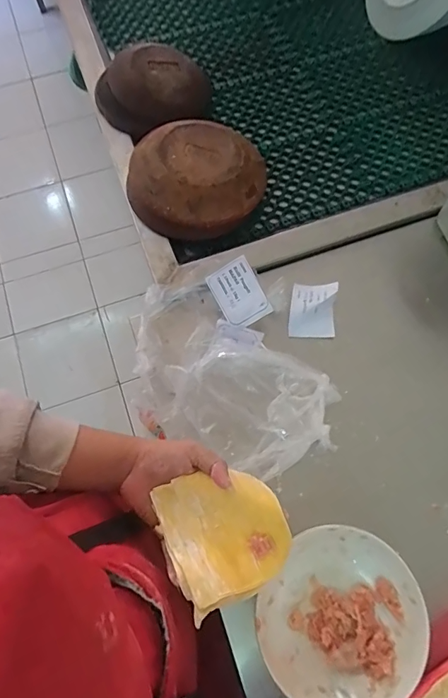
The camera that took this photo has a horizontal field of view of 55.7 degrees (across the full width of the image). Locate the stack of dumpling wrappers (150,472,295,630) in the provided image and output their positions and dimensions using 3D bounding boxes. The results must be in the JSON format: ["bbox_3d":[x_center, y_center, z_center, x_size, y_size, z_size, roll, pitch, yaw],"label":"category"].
[{"bbox_3d":[-0.001,0.177,0.412,0.117,0.035,0.117,-24,72,-7],"label":"stack of dumpling wrappers"}]

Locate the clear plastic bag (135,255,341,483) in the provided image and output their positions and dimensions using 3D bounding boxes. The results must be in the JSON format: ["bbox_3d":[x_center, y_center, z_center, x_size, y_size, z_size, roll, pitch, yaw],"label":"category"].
[{"bbox_3d":[0.001,0.020,0.537,0.221,0.074,0.279,-20,71,-5],"label":"clear plastic bag"}]

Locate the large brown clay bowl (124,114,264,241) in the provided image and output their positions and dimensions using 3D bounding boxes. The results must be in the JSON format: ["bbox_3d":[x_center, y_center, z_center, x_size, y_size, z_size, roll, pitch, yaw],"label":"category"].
[{"bbox_3d":[-0.044,-0.246,0.627,0.183,0.079,0.173,0,70,-1],"label":"large brown clay bowl"}]

